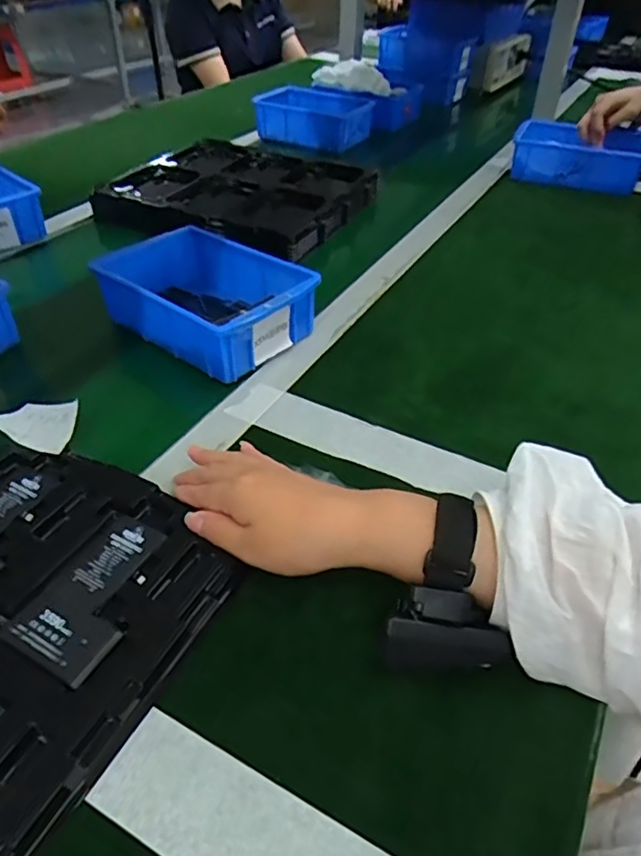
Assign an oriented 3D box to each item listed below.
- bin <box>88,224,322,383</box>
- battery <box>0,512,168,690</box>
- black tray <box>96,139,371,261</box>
[{"bbox_3d":[-0.113,-0.133,0.576,0.197,0.060,0.129,34,49,28],"label":"bin"},{"bbox_3d":[-0.133,0.096,0.356,0.063,0.005,0.103,20,44,15],"label":"battery"},{"bbox_3d":[-0.119,-0.329,0.836,0.326,0.048,0.286,19,43,14],"label":"black tray"}]

